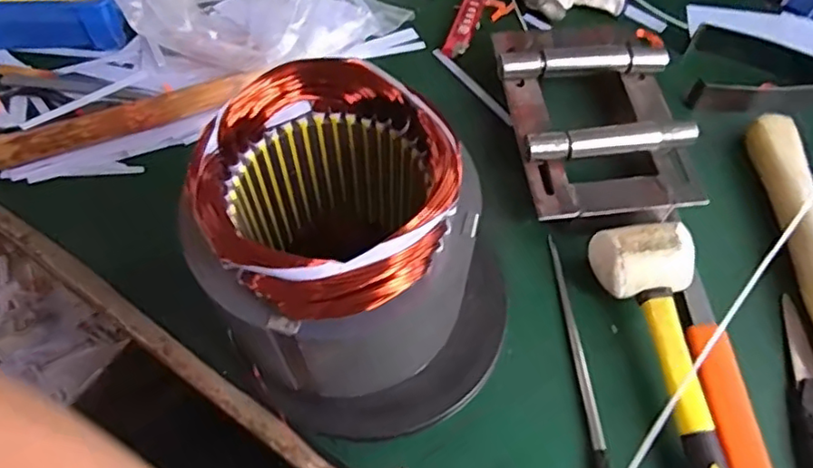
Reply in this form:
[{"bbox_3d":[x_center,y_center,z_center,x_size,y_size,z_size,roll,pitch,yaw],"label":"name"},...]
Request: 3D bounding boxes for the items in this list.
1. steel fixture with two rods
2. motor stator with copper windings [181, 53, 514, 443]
[{"bbox_3d":[0.154,-0.099,0.511,0.140,0.047,0.195,-4,60,-3],"label":"steel fixture with two rods"},{"bbox_3d":[-0.023,0.024,0.365,0.174,0.185,0.153,19,62,10],"label":"motor stator with copper windings"}]

